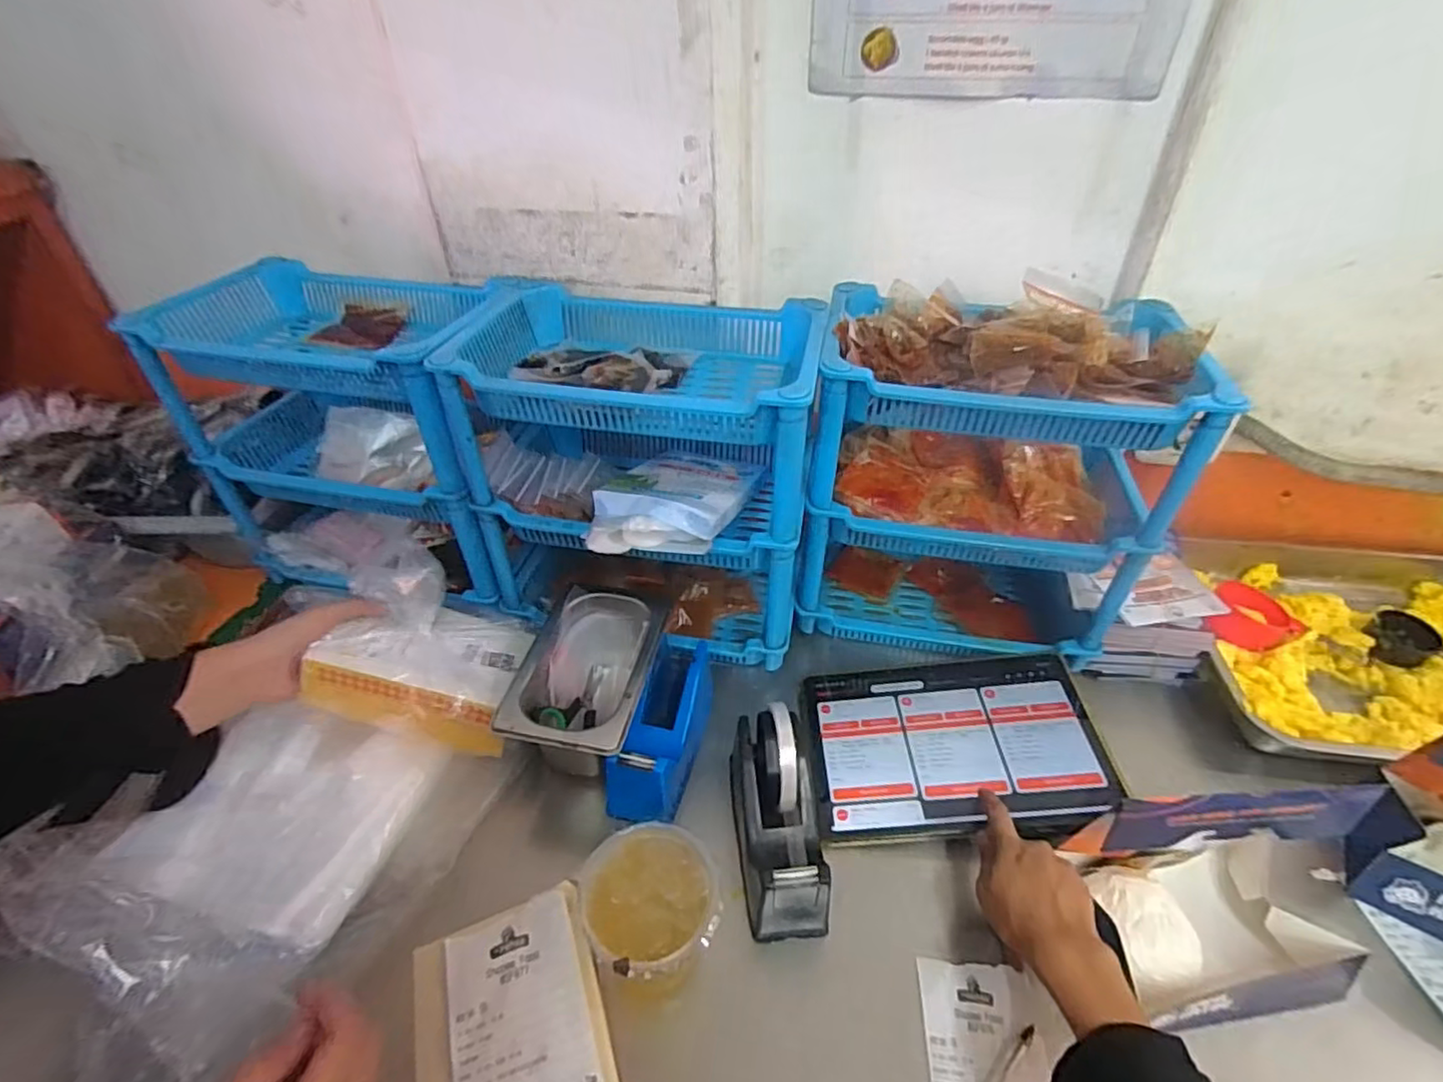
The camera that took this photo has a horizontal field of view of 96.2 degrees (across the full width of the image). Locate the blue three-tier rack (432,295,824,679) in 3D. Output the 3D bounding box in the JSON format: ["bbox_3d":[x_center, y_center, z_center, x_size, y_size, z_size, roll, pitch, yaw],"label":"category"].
[{"bbox_3d":[-0.069,-0.049,0.642,0.307,0.324,0.231,10,41,12],"label":"blue three-tier rack"}]

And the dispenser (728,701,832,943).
[{"bbox_3d":[0.048,0.214,0.511,0.070,0.103,0.150,-4,40,-4],"label":"dispenser"}]

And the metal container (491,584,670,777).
[{"bbox_3d":[-0.117,0.134,0.597,0.110,0.085,0.169,7,40,9],"label":"metal container"}]

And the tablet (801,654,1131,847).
[{"bbox_3d":[0.207,0.179,0.586,0.250,0.008,0.159,-7,44,4],"label":"tablet"}]

